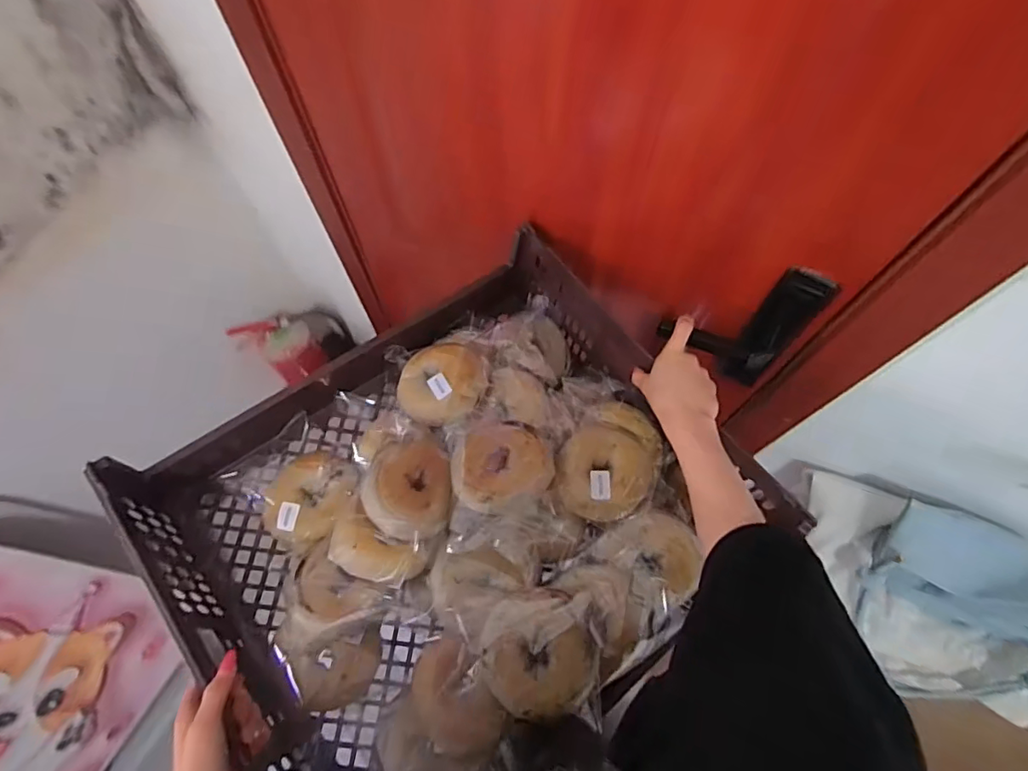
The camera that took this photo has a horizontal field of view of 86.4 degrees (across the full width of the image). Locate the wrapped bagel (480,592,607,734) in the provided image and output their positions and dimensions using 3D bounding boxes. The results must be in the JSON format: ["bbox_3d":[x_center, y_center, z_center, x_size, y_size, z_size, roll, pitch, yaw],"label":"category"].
[{"bbox_3d":[0.028,0.254,0.514,0.109,0.038,0.100,-2,65,-1],"label":"wrapped bagel"}]

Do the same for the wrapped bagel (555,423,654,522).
[{"bbox_3d":[0.099,0.094,0.613,0.103,0.049,0.109,0,65,-1],"label":"wrapped bagel"}]

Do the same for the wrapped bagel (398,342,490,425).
[{"bbox_3d":[-0.086,-0.004,0.658,0.103,0.042,0.103,0,65,-1],"label":"wrapped bagel"}]

